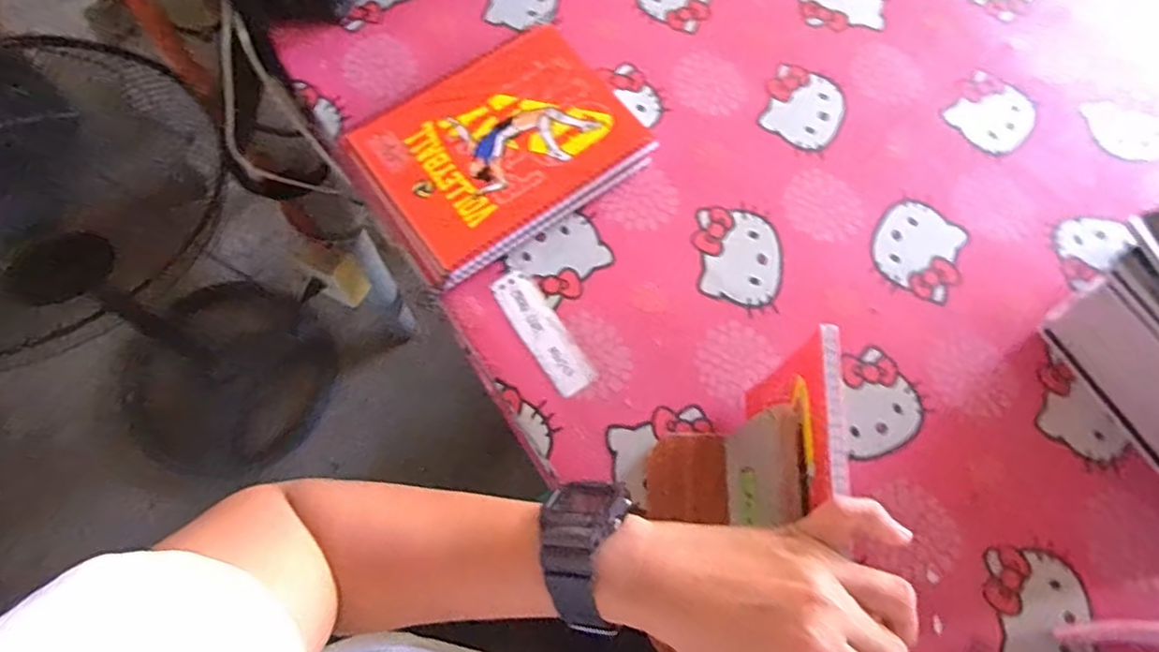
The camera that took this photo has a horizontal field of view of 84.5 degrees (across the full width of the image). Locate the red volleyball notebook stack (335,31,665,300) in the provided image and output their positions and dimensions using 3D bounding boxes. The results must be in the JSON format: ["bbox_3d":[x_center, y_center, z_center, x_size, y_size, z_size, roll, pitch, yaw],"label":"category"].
[{"bbox_3d":[-0.065,-0.143,0.522,0.213,0.027,0.154,-34,75,-13],"label":"red volleyball notebook stack"}]

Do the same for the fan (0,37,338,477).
[{"bbox_3d":[-0.684,-0.051,0.929,0.393,0.869,0.402,25,71,6],"label":"fan"}]

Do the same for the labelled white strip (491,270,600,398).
[{"bbox_3d":[-0.028,0.004,0.486,0.034,0.004,0.106,-33,75,-13],"label":"labelled white strip"}]

